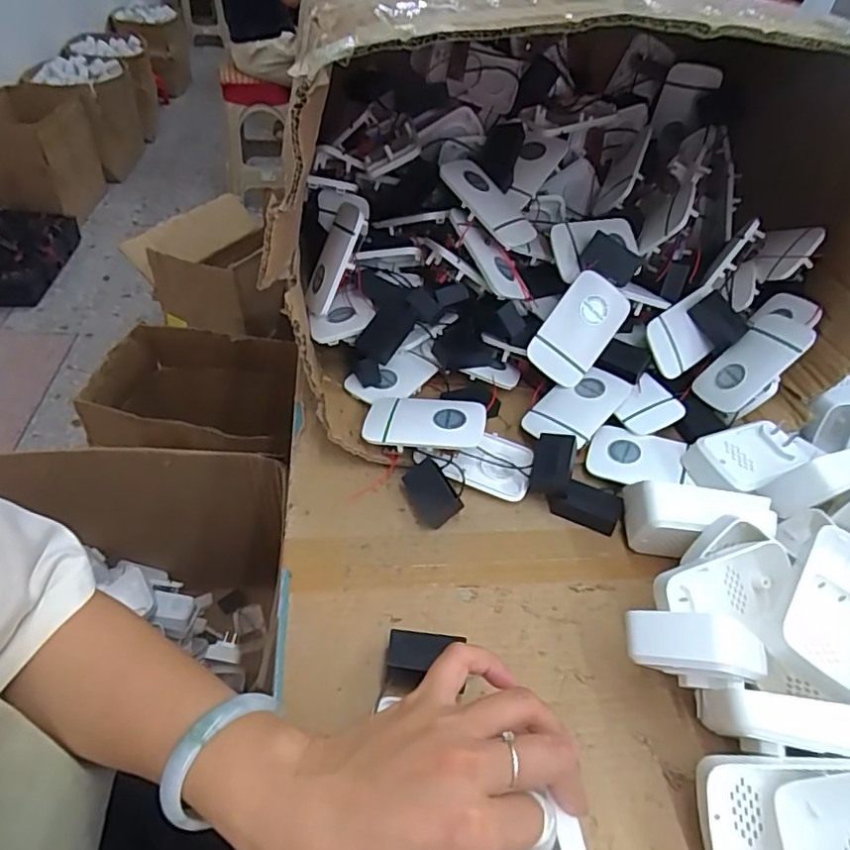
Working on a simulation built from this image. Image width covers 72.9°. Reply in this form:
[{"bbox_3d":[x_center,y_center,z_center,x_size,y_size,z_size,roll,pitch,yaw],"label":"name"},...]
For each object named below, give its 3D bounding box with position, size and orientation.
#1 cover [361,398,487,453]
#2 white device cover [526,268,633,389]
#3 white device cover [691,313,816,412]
[{"bbox_3d":[-0.001,-0.003,0.468,0.096,0.011,0.055,4,40,11],"label":"cover"},{"bbox_3d":[0.137,-0.085,0.510,0.056,0.007,0.097,35,91,-3],"label":"white device cover"},{"bbox_3d":[0.287,-0.057,0.511,0.013,0.097,0.062,36,13,-33],"label":"white device cover"}]

